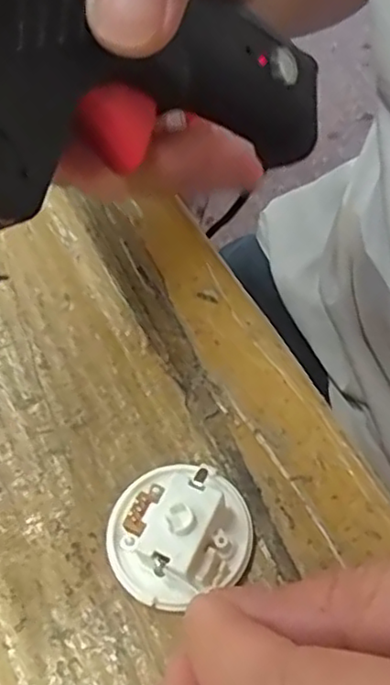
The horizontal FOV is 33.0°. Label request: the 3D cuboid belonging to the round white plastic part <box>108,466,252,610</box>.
[{"bbox_3d":[-0.005,0.048,0.174,0.038,0.014,0.036,-1,55,1],"label":"round white plastic part"}]

